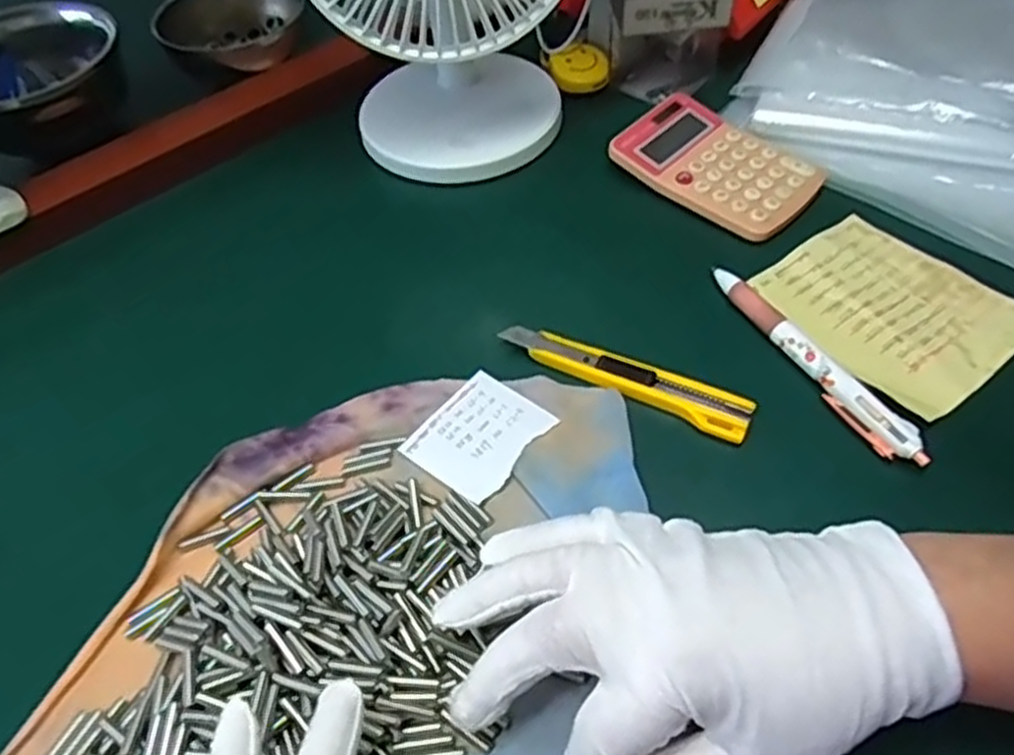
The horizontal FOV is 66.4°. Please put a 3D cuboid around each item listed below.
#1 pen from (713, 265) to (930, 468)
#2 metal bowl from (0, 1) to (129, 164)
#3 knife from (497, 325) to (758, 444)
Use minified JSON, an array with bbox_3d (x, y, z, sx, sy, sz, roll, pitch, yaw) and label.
[{"bbox_3d":[0.148,-0.010,0.381,0.014,0.014,0.140,-25,55,-14],"label":"pen"},{"bbox_3d":[-0.326,-0.198,0.542,0.107,0.084,0.107,-2,51,3],"label":"metal bowl"},{"bbox_3d":[0.058,-0.001,0.383,0.126,0.007,0.020,23,58,21],"label":"knife"}]

